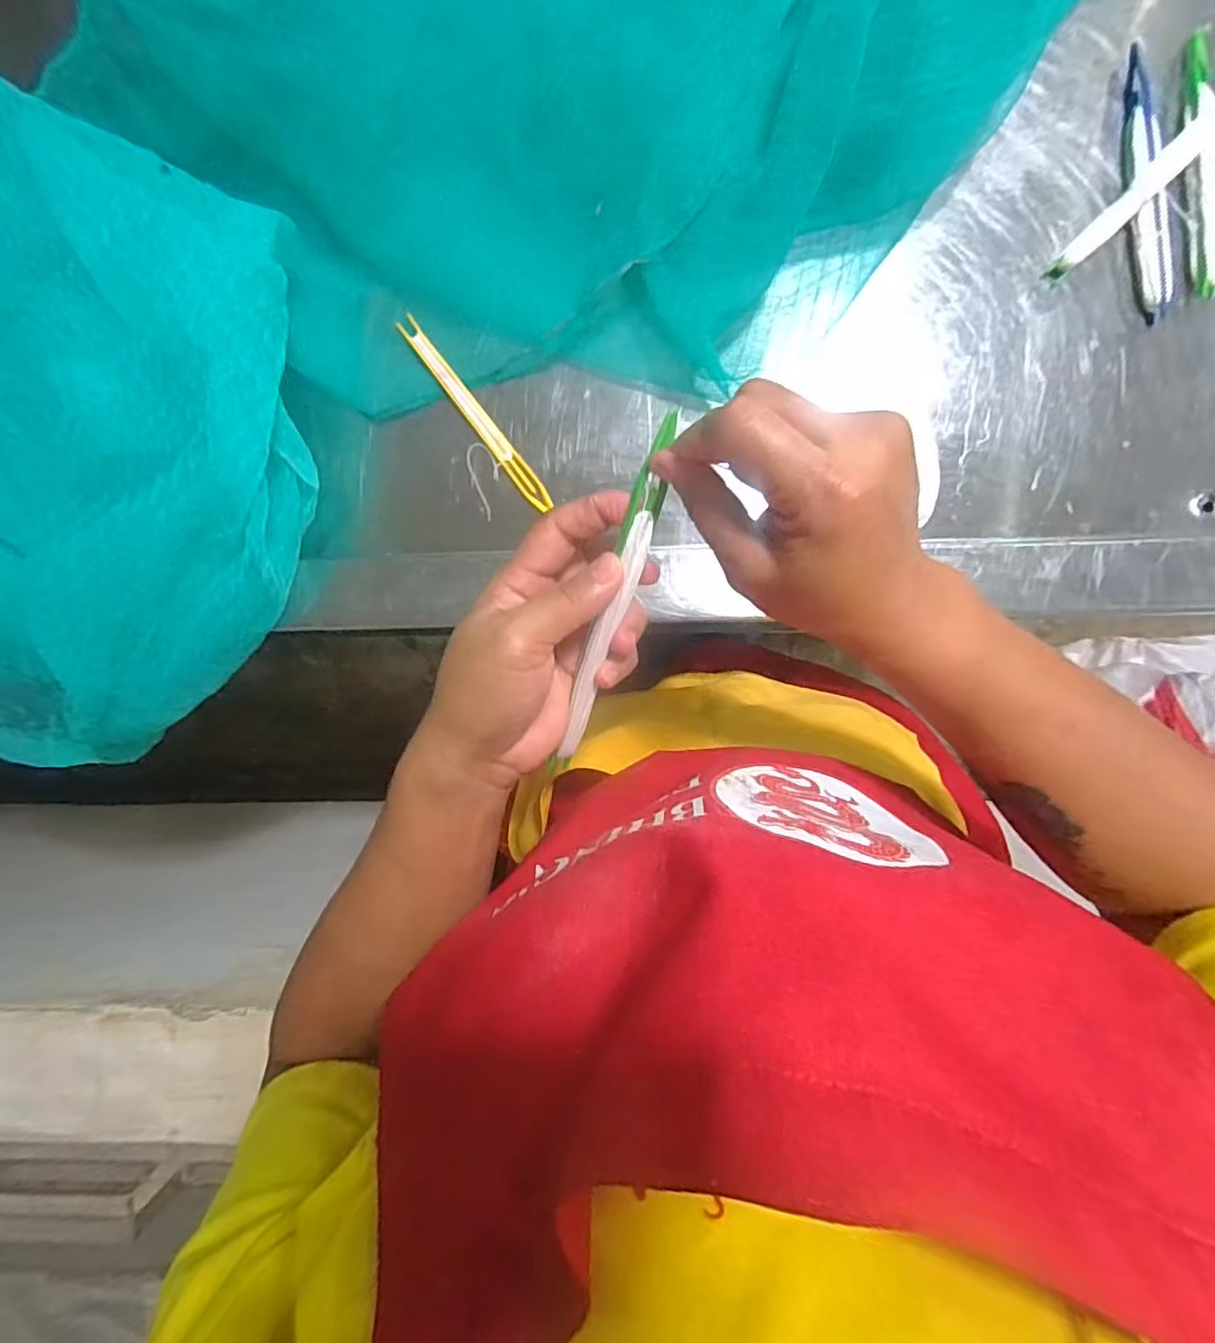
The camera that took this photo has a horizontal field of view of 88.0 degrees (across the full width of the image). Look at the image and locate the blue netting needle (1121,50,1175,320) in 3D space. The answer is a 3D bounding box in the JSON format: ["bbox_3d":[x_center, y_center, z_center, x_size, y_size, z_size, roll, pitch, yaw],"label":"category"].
[{"bbox_3d":[0.362,-0.330,0.423,0.026,0.015,0.178,-7,92,3],"label":"blue netting needle"}]

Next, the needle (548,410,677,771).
[{"bbox_3d":[0.001,-0.025,0.284,0.012,0.009,0.173,19,116,1],"label":"needle"}]

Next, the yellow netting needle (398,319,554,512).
[{"bbox_3d":[-0.094,-0.182,0.451,0.016,0.005,0.164,-38,90,3],"label":"yellow netting needle"}]

